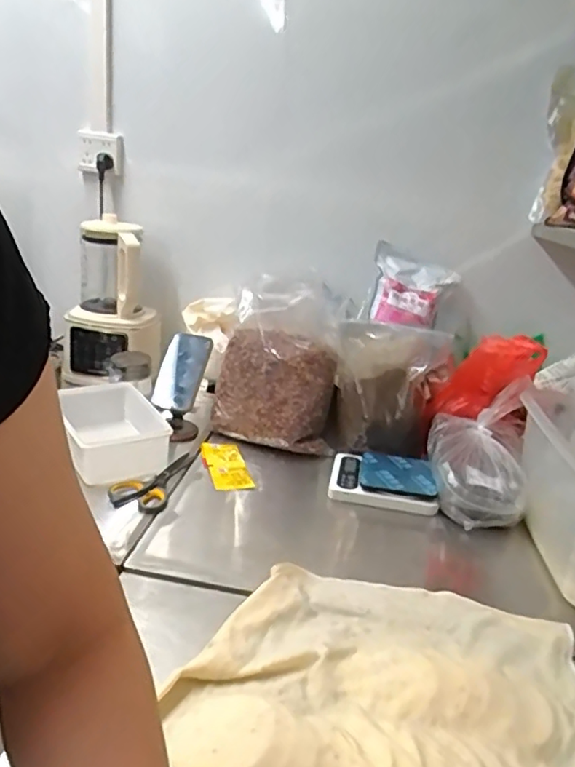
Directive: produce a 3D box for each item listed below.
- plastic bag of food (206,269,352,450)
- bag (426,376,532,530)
[{"bbox_3d":[-0.027,0.013,1.070,0.212,0.194,0.080,11,21,15],"label":"plastic bag of food"},{"bbox_3d":[0.314,0.102,0.926,0.136,0.173,0.192,7,20,2],"label":"bag"}]

